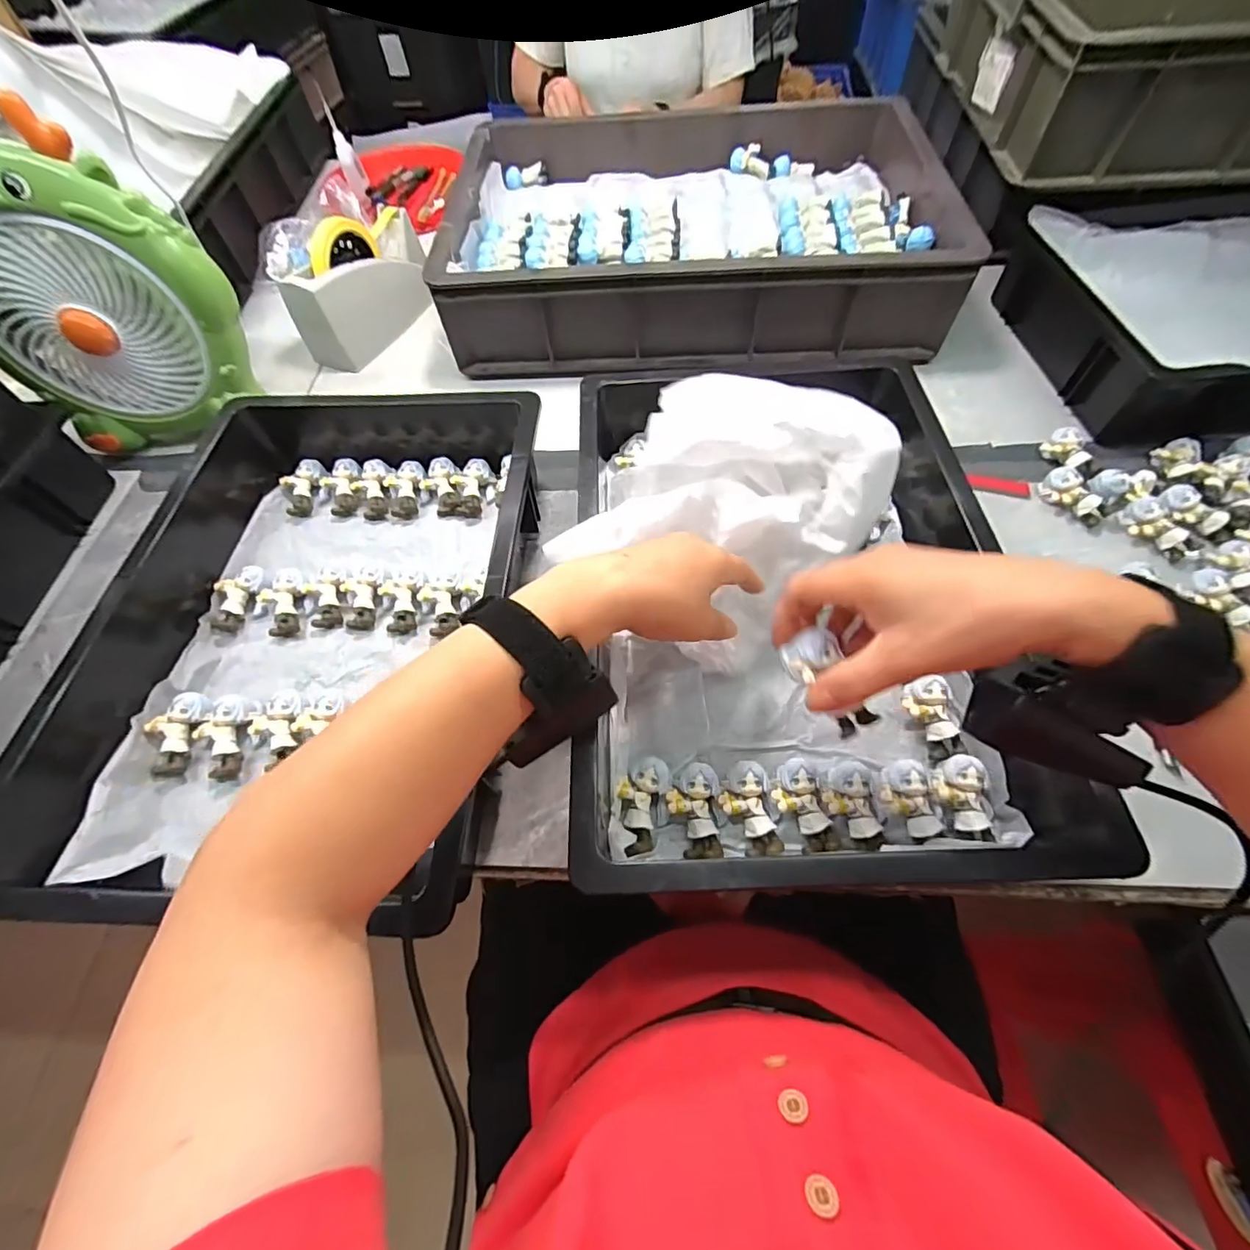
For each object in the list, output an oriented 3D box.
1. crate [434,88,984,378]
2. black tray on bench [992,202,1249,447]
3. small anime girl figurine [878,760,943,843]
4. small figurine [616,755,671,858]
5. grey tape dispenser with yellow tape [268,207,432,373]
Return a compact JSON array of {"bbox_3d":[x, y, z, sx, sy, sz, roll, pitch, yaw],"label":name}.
[{"bbox_3d":[0.090,-0.499,0.683,0.589,0.127,0.387,3,61,5],"label":"crate"},{"bbox_3d":[0.655,-0.344,0.568,0.418,0.134,0.296,6,61,7],"label":"black tray on bench"},{"bbox_3d":[0.203,0.128,0.380,0.030,0.031,0.054,-10,61,-2],"label":"small anime girl figurine"},{"bbox_3d":[0.013,0.134,0.387,0.035,0.031,0.067,6,61,7],"label":"small figurine"},{"bbox_3d":[-0.341,-0.448,0.686,0.072,0.118,0.200,22,64,15],"label":"grey tape dispenser with yellow tape"}]

